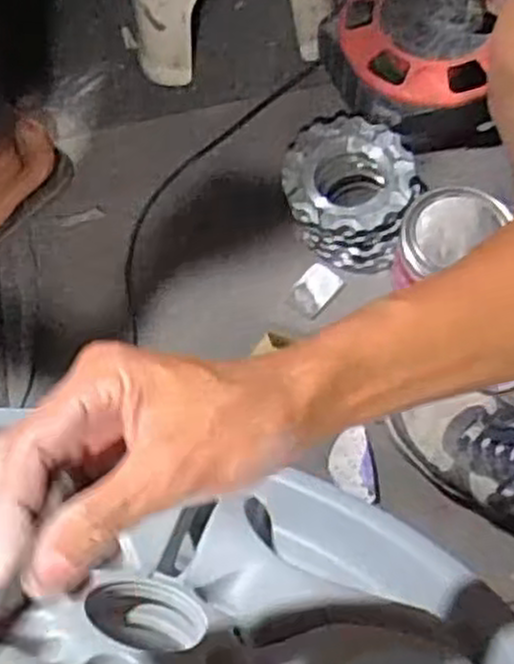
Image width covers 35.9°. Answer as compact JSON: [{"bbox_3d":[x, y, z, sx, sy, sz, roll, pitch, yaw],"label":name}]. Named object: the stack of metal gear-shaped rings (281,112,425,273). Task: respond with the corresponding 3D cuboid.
[{"bbox_3d":[0.097,-0.154,0.843,0.143,0.056,0.152,22,69,12],"label":"stack of metal gear-shaped rings"}]

